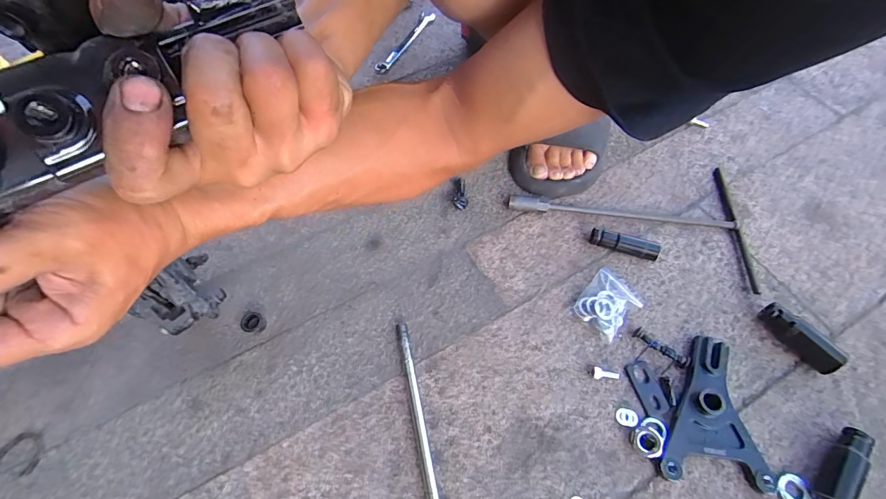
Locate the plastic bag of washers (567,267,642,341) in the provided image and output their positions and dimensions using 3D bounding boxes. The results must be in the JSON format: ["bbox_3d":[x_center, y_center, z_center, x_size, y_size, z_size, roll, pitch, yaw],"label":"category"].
[{"bbox_3d":[0.187,0.058,0.455,0.053,0.017,0.073,38,68,18],"label":"plastic bag of washers"}]

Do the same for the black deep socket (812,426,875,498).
[{"bbox_3d":[0.382,0.208,0.378,0.088,0.031,0.026,-40,69,-18],"label":"black deep socket"}]

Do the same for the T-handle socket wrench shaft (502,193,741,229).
[{"bbox_3d":[0.218,-0.048,0.506,0.270,0.017,0.022,6,63,3],"label":"T-handle socket wrench shaft"}]

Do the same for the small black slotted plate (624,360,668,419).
[{"bbox_3d":[0.212,0.144,0.418,0.025,0.006,0.053,-14,63,-7],"label":"small black slotted plate"}]

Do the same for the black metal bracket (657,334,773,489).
[{"bbox_3d":[0.263,0.155,0.403,0.100,0.021,0.137,5,62,3],"label":"black metal bracket"}]

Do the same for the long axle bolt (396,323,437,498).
[{"bbox_3d":[-0.016,0.197,0.380,0.013,0.016,0.268,-12,63,-6],"label":"long axle bolt"}]

